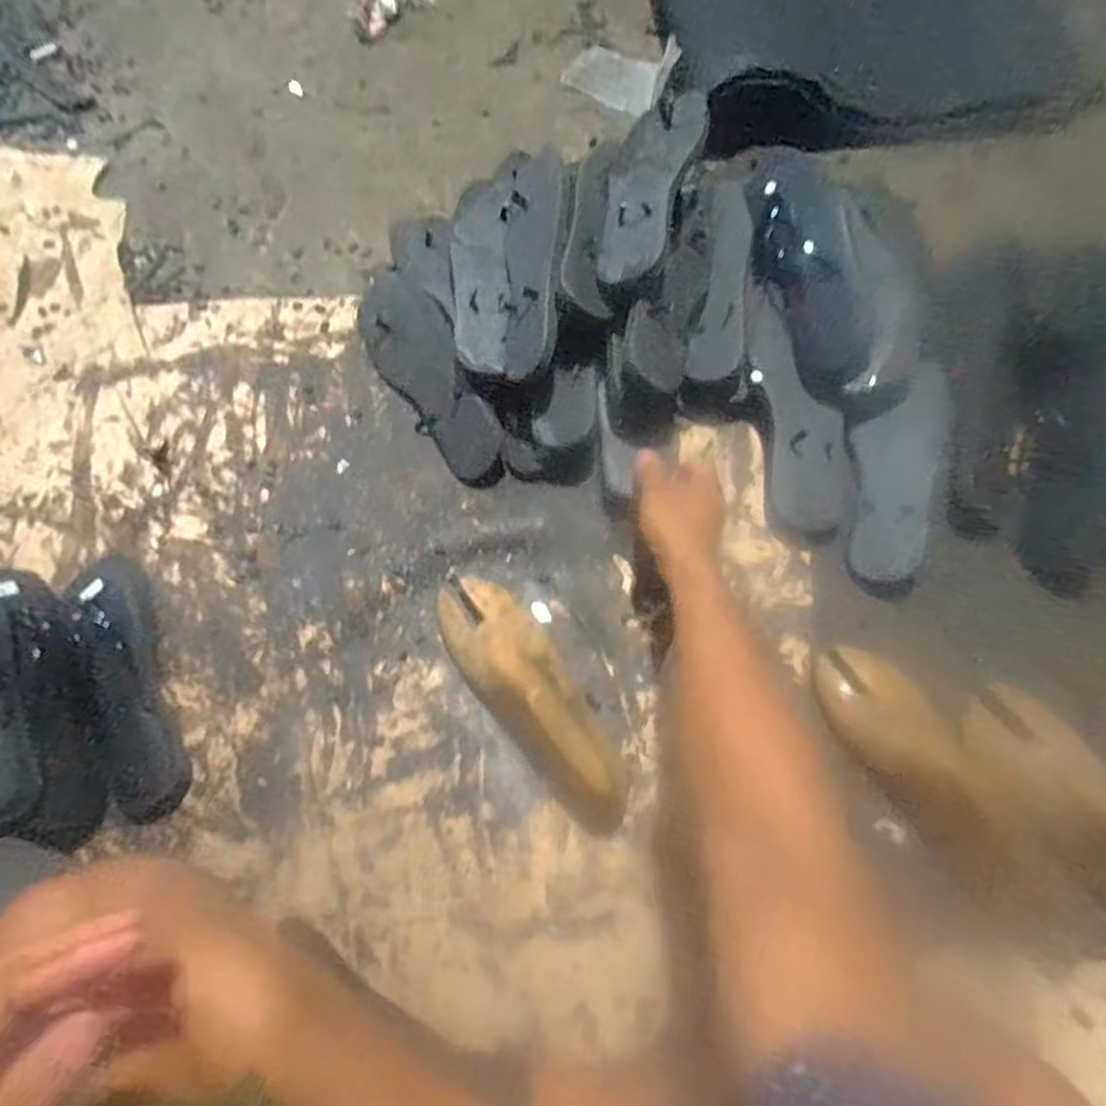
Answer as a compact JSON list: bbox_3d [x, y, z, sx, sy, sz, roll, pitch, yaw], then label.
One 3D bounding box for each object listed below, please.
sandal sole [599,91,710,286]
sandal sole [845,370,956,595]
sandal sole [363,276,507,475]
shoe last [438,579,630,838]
[{"bbox_3d":[0.089,-0.353,0.623,0.070,0.020,0.233,17,70,9],"label":"sandal sole"},{"bbox_3d":[0.320,-0.067,0.614,0.073,0.020,0.211,12,89,7],"label":"sandal sole"},{"bbox_3d":[-0.129,-0.199,0.693,0.022,0.107,0.248,-16,61,-50],"label":"sandal sole"},{"bbox_3d":[-0.019,0.117,0.561,0.080,0.080,0.255,-35,71,-11],"label":"shoe last"}]

